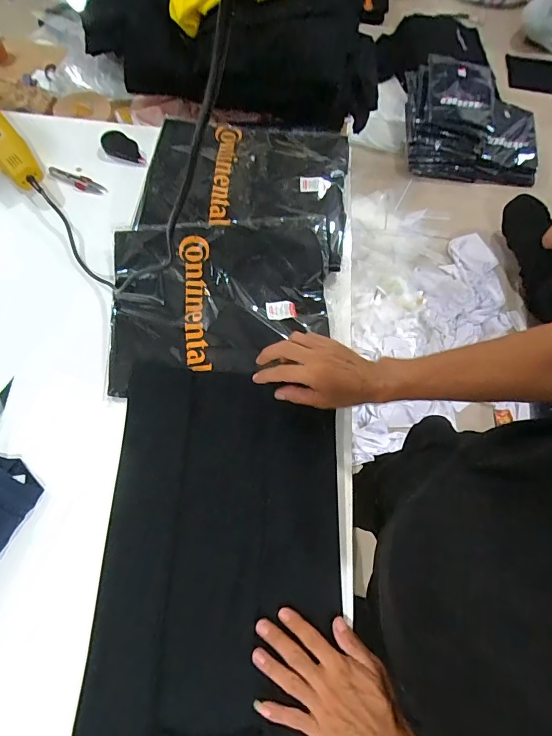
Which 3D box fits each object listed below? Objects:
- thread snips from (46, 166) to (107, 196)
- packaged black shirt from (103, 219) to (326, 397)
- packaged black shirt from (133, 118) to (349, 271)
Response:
[{"bbox_3d":[-0.348,-0.328,0.723,0.106,0.011,0.029,27,68,8],"label":"thread snips"},{"bbox_3d":[-0.084,-0.111,0.628,0.322,0.018,0.247,-4,67,-6],"label":"packaged black shirt"},{"bbox_3d":[-0.053,-0.332,0.708,0.345,0.022,0.272,7,67,-1],"label":"packaged black shirt"}]

